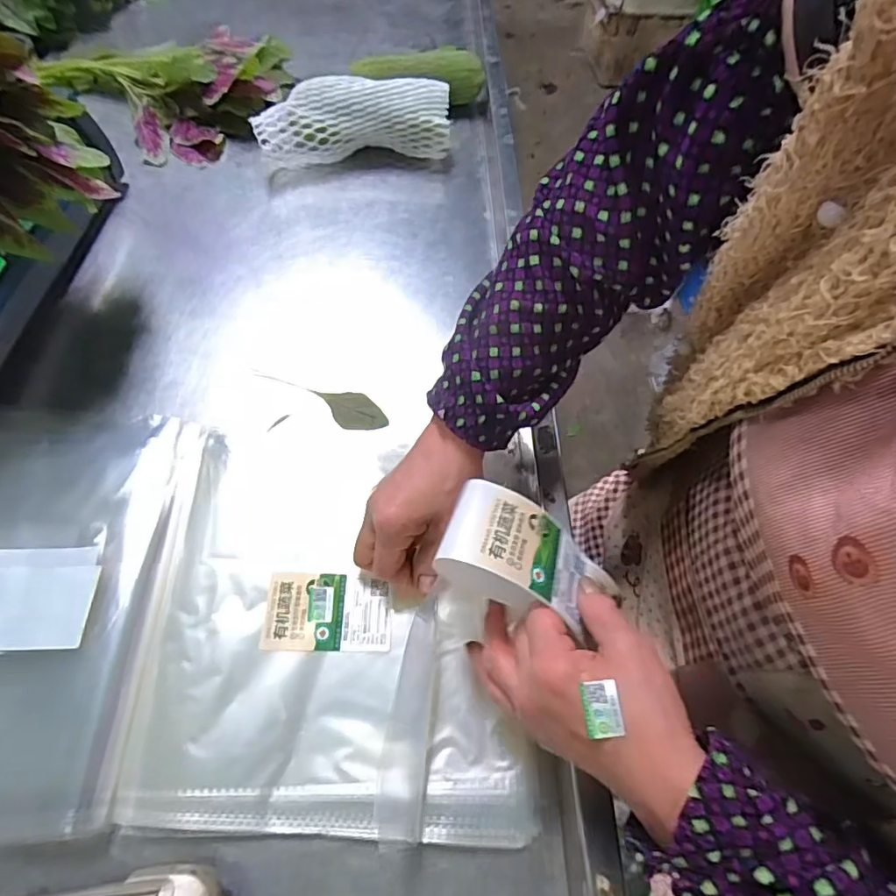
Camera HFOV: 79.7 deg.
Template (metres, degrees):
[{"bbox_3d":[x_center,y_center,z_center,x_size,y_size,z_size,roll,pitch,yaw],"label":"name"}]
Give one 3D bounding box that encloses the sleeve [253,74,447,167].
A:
[{"bbox_3d":[-0.110,-0.378,0.627,0.220,0.073,0.064,-8,62,-8],"label":"sleeve"}]

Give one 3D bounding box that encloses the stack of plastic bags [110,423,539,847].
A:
[{"bbox_3d":[-0.073,0.111,0.389,0.251,0.017,0.279,1,61,-3],"label":"stack of plastic bags"}]

